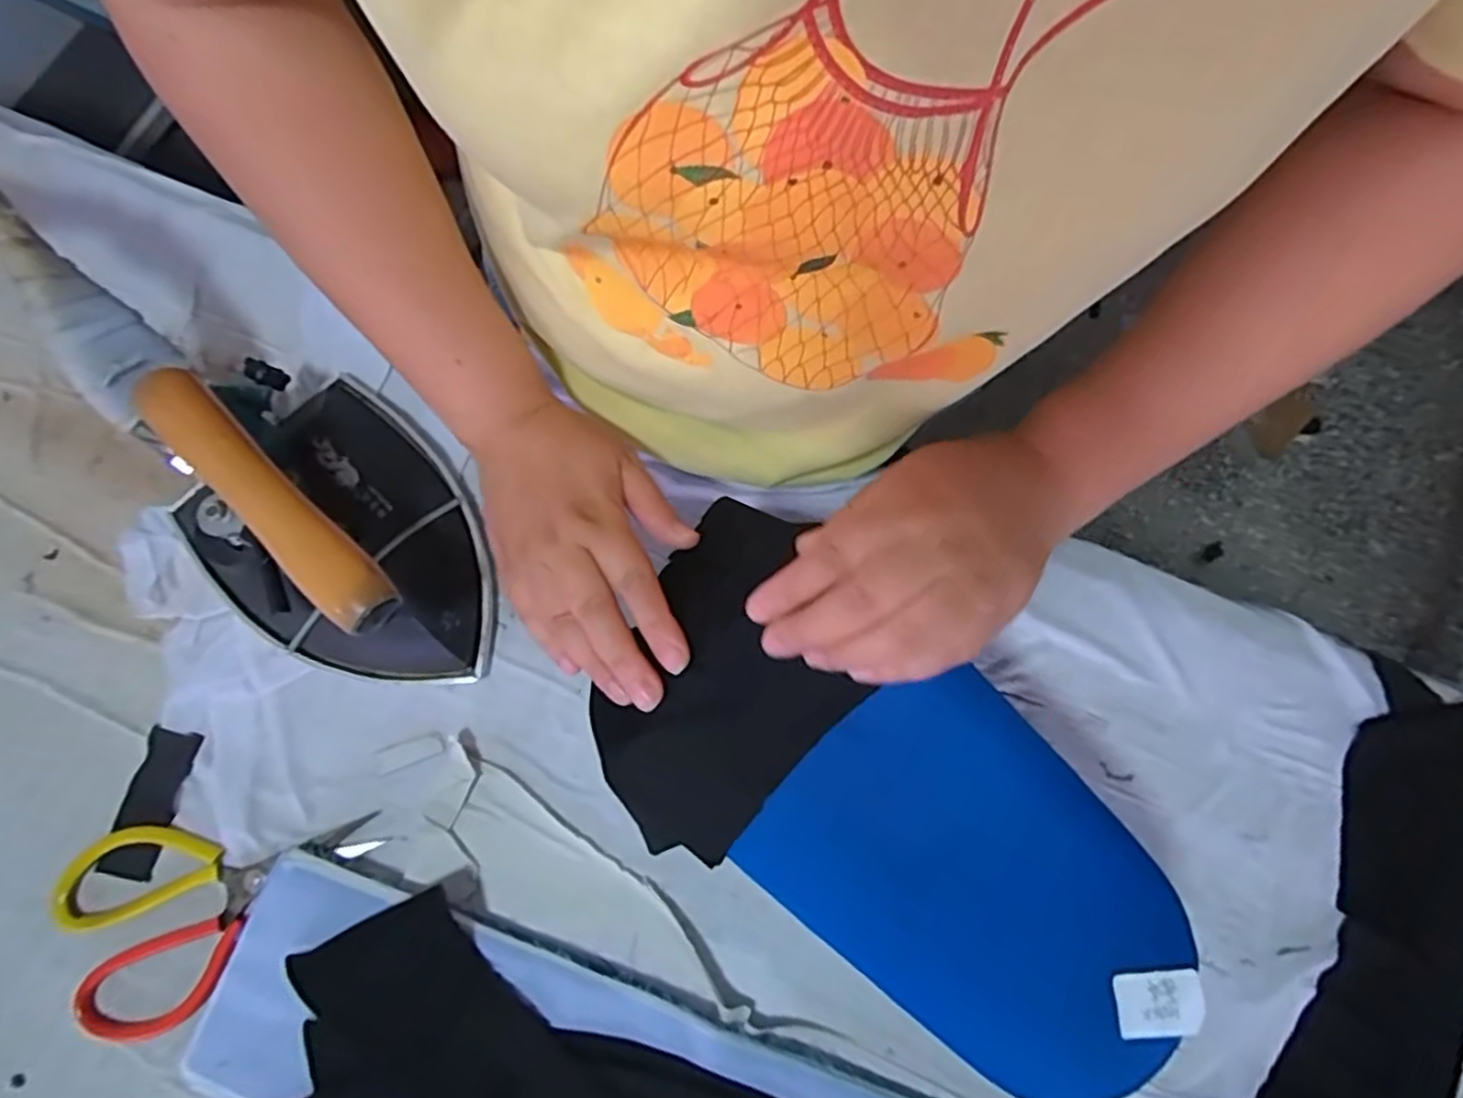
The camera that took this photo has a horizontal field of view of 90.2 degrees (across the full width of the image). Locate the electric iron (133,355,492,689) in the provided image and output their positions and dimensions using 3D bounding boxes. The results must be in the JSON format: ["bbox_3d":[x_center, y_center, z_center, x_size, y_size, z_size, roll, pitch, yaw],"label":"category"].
[{"bbox_3d":[-0.227,-0.011,0.400,0.204,0.116,0.147,40,80,6],"label":"electric iron"}]

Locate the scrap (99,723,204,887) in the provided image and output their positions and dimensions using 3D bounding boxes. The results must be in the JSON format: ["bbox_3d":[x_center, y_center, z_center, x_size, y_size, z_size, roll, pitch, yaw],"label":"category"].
[{"bbox_3d":[-0.335,0.145,0.419,0.031,0.004,0.082,14,78,1],"label":"scrap"}]

